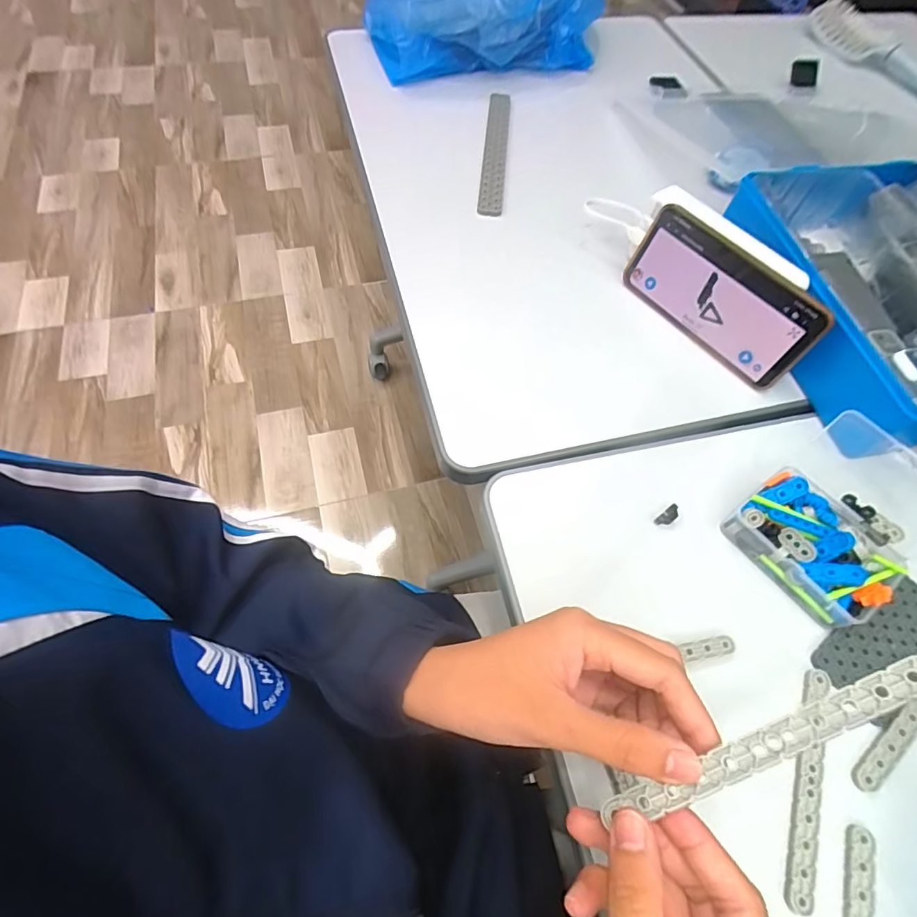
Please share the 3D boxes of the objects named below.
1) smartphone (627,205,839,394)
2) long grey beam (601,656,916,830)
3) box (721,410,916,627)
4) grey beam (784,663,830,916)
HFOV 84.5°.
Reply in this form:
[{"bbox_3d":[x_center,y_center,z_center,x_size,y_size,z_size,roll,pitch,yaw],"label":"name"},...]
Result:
[{"bbox_3d":[0.214,-0.134,0.421,0.010,0.078,0.162,-22,61,-37],"label":"smartphone"},{"bbox_3d":[0.127,0.111,0.199,0.143,0.005,0.011,-31,65,8],"label":"long grey beam"},{"bbox_3d":[0.274,0.035,0.356,0.160,0.040,0.102,-28,66,-18],"label":"box"},{"bbox_3d":[0.198,0.181,0.284,0.013,0.006,0.122,23,62,8],"label":"grey beam"}]

